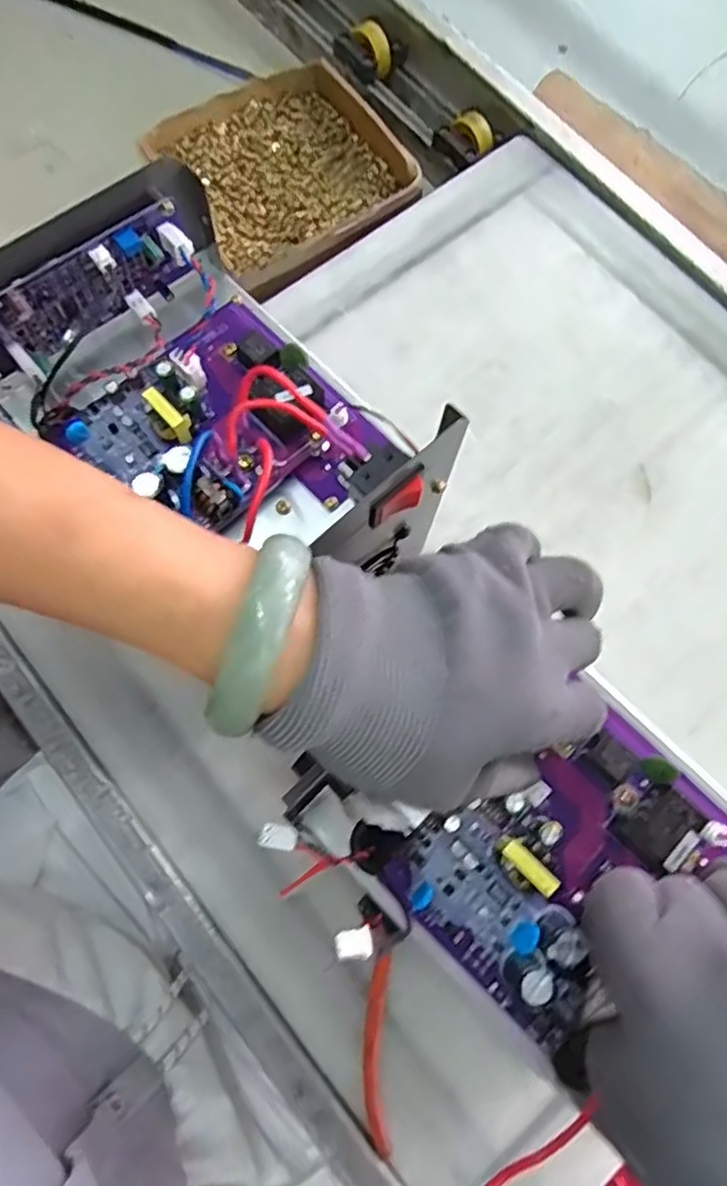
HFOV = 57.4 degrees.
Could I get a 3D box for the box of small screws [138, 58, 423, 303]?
[{"bbox_3d":[-0.064,-0.386,0.614,0.199,0.046,0.211,-32,78,-11],"label":"box of small screws"}]

